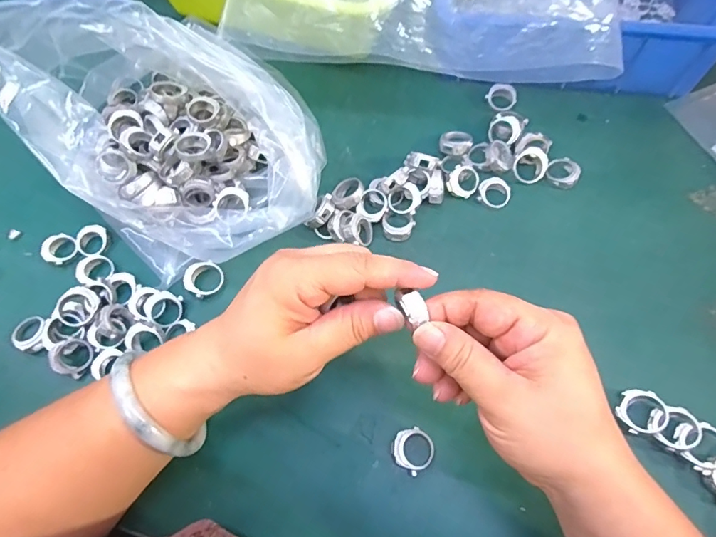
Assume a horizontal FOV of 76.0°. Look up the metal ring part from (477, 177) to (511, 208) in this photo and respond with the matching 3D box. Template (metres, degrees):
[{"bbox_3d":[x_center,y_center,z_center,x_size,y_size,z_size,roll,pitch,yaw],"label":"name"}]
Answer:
[{"bbox_3d":[0.111,-0.062,0.372,0.025,0.008,0.023,-1,67,3],"label":"metal ring part"}]

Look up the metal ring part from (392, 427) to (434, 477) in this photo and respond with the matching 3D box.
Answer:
[{"bbox_3d":[0.036,0.117,0.297,0.026,0.009,0.026,34,73,16],"label":"metal ring part"}]

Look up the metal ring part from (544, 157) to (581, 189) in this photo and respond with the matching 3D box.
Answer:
[{"bbox_3d":[0.169,-0.079,0.377,0.026,0.009,0.025,-1,67,3],"label":"metal ring part"}]

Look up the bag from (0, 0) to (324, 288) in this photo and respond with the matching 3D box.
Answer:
[{"bbox_3d":[-0.144,-0.110,0.338,0.237,0.129,0.158,41,75,18],"label":"bag"}]

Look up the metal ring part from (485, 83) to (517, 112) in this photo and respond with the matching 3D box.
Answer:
[{"bbox_3d":[0.129,-0.154,0.409,0.026,0.009,0.024,-1,67,3],"label":"metal ring part"}]

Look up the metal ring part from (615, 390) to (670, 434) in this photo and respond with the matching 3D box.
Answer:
[{"bbox_3d":[0.182,0.092,0.297,0.028,0.014,0.027,-1,67,3],"label":"metal ring part"}]

